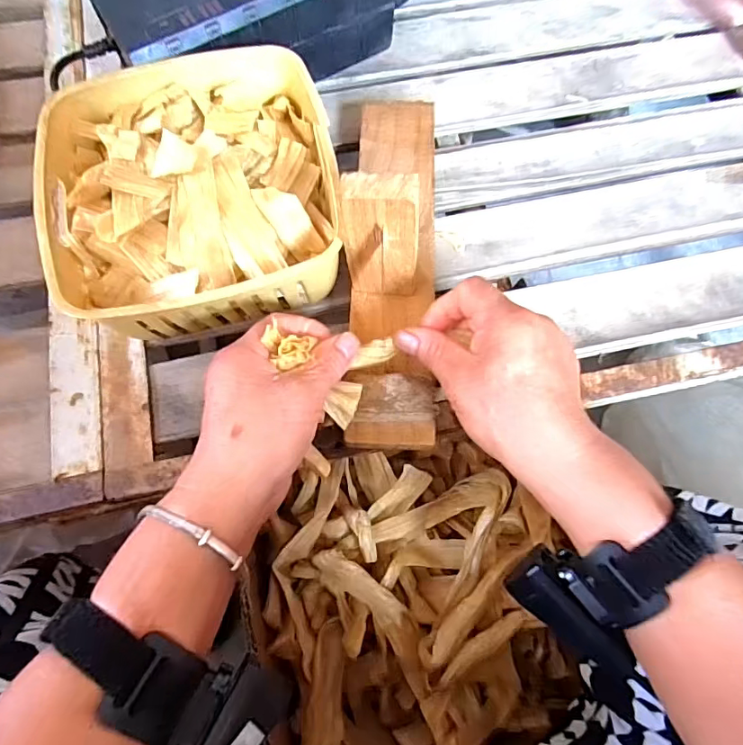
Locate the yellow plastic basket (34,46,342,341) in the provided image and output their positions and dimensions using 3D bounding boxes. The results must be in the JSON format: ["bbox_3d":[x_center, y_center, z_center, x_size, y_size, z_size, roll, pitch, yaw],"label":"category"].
[{"bbox_3d":[-0.119,-0.121,0.354,0.182,0.078,0.184,1,71,-4],"label":"yellow plastic basket"}]

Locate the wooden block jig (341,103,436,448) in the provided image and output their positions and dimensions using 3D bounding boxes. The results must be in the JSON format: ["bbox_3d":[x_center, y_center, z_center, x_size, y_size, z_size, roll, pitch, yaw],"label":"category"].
[{"bbox_3d":[0.016,-0.096,0.325,0.057,0.120,0.271,3,71,0],"label":"wooden block jig"}]

